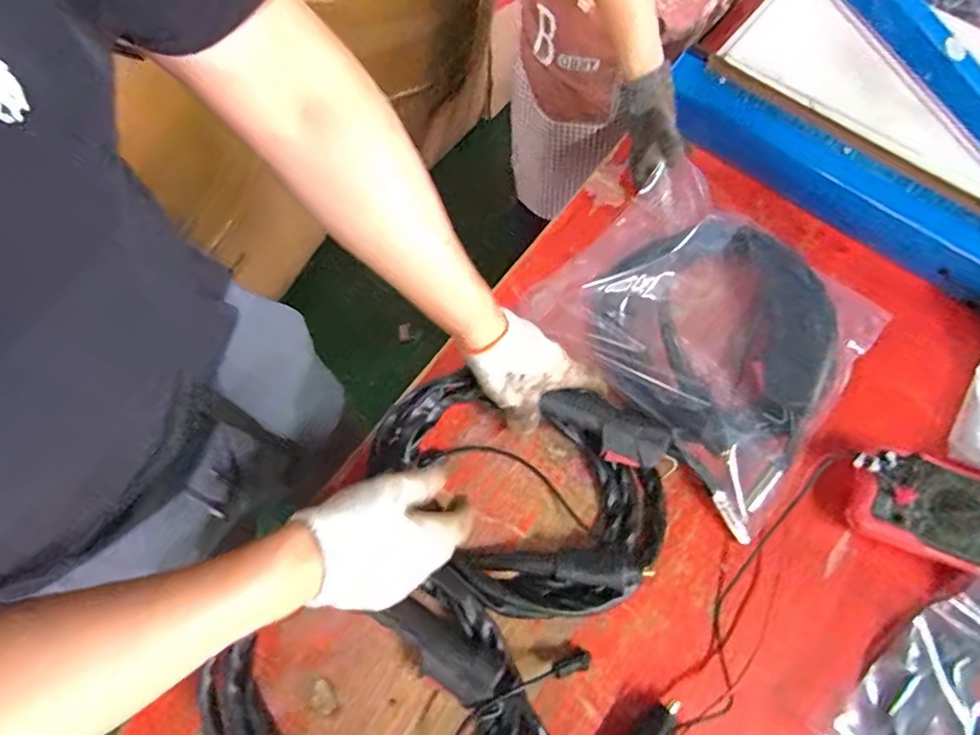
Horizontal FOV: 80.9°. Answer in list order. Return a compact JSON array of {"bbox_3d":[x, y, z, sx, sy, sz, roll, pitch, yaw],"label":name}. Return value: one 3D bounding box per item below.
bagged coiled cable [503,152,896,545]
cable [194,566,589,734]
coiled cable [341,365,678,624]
[{"bbox_3d":[0.223,-0.041,0.631,0.315,0.081,0.340,37,70,14],"label":"bagged coiled cable"},{"bbox_3d":[-0.081,0.299,0.500,0.320,0.050,0.233,21,67,8],"label":"cable"},{"bbox_3d":[0.034,0.125,0.563,0.311,0.071,0.209,7,65,5],"label":"coiled cable"}]

